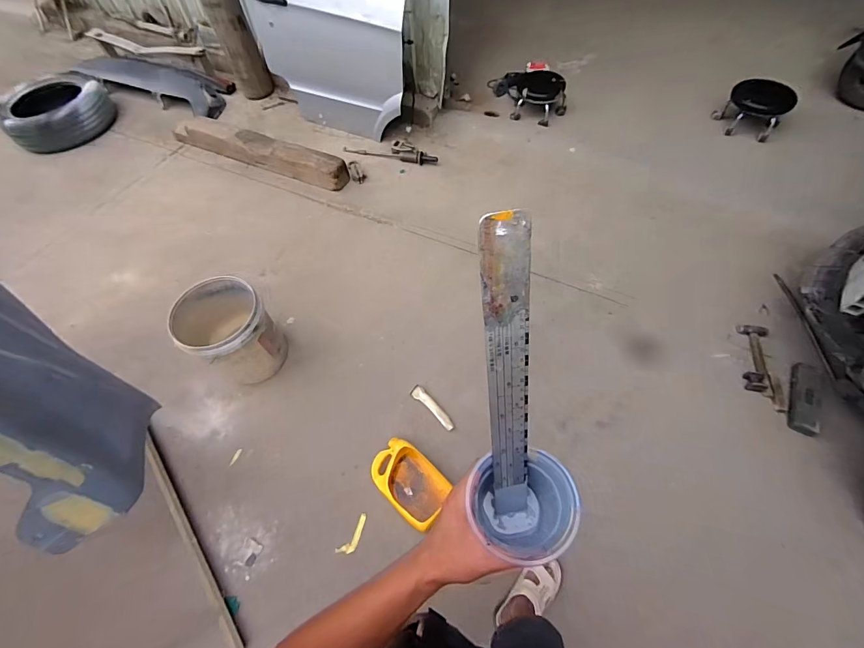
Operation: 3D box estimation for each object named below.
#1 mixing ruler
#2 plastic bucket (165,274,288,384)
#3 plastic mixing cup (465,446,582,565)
[{"bbox_3d":[0.061,0.062,0.310,0.031,0.304,0.004,-11,33,-4],"label":"mixing ruler"},{"bbox_3d":[-0.747,0.033,1.484,0.305,0.365,0.277,33,66,20],"label":"plastic bucket"},{"bbox_3d":[0.079,0.167,0.360,0.089,0.083,0.083,-1,64,1],"label":"plastic mixing cup"}]

